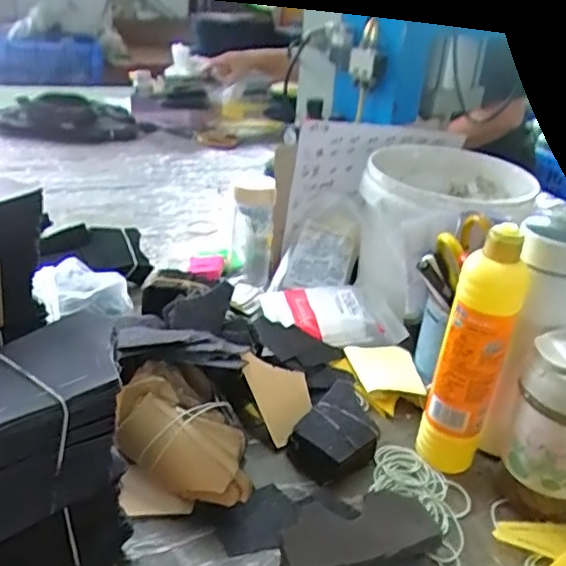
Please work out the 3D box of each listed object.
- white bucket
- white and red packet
[{"bbox_3d":[0.199,-0.069,0.779,0.214,0.168,0.233,5,27,-3],"label":"white bucket"},{"bbox_3d":[0.061,0.038,0.752,0.169,0.033,0.103,4,27,-4],"label":"white and red packet"}]

